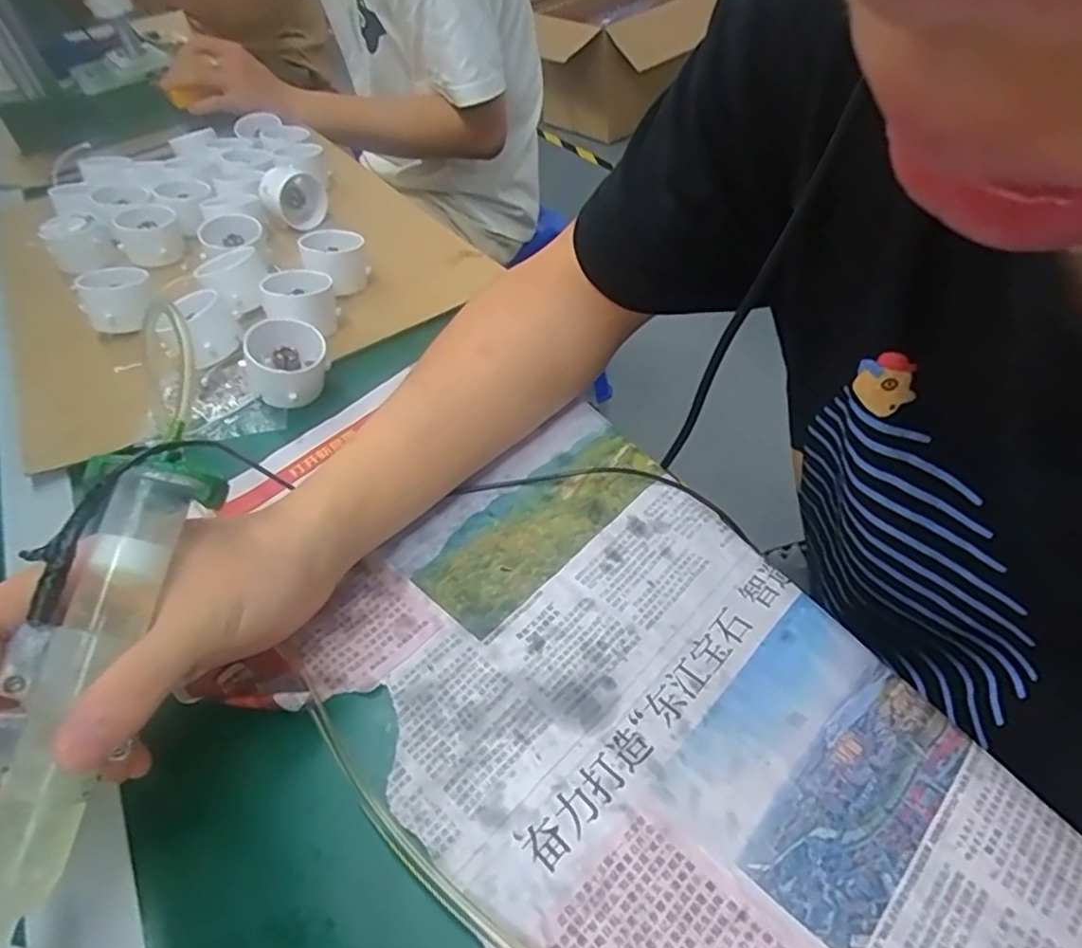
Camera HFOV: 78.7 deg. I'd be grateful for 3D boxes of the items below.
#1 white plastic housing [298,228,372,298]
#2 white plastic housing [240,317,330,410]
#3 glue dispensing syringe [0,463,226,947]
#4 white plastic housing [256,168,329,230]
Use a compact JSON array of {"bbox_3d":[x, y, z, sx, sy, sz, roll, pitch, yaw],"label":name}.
[{"bbox_3d":[-0.165,-0.173,0.534,0.050,0.039,0.053,-21,48,-12],"label":"white plastic housing"},{"bbox_3d":[-0.169,-0.074,0.446,0.047,0.050,0.047,-3,46,4],"label":"white plastic housing"},{"bbox_3d":[-0.158,0.071,0.229,0.041,0.024,0.154,5,71,11],"label":"glue dispensing syringe"},{"bbox_3d":[-0.234,-0.261,0.628,0.058,0.048,0.041,-21,48,-10],"label":"white plastic housing"}]

